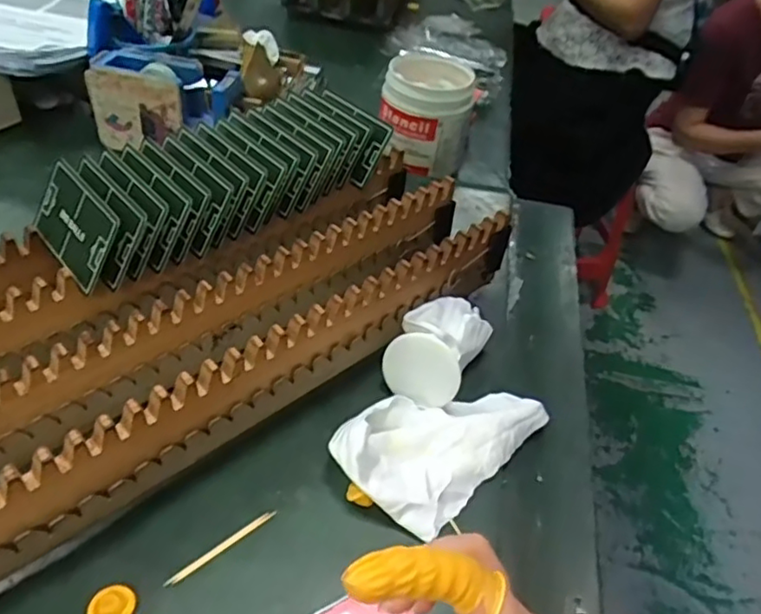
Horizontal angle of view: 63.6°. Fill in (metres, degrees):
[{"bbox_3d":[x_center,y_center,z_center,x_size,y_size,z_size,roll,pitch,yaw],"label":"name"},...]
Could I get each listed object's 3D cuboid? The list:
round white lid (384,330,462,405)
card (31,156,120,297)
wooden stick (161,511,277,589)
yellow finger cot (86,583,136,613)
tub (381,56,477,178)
[{"bbox_3d":[0.026,0.039,0.398,0.051,0.046,0.007,19,22,17],"label":"round white lid"},{"bbox_3d":[-0.186,-0.050,0.372,0.080,0.051,0.005,39,20,28],"label":"card"},{"bbox_3d":[-0.084,0.128,0.329,0.065,0.004,0.005,-29,54,-33],"label":"wooden stick"},{"bbox_3d":[-0.132,0.146,0.300,0.021,0.005,0.021,-22,50,-28],"label":"yellow finger cot"},{"bbox_3d":[0.048,-0.204,0.646,0.093,0.093,0.077,6,43,-2],"label":"tub"}]

